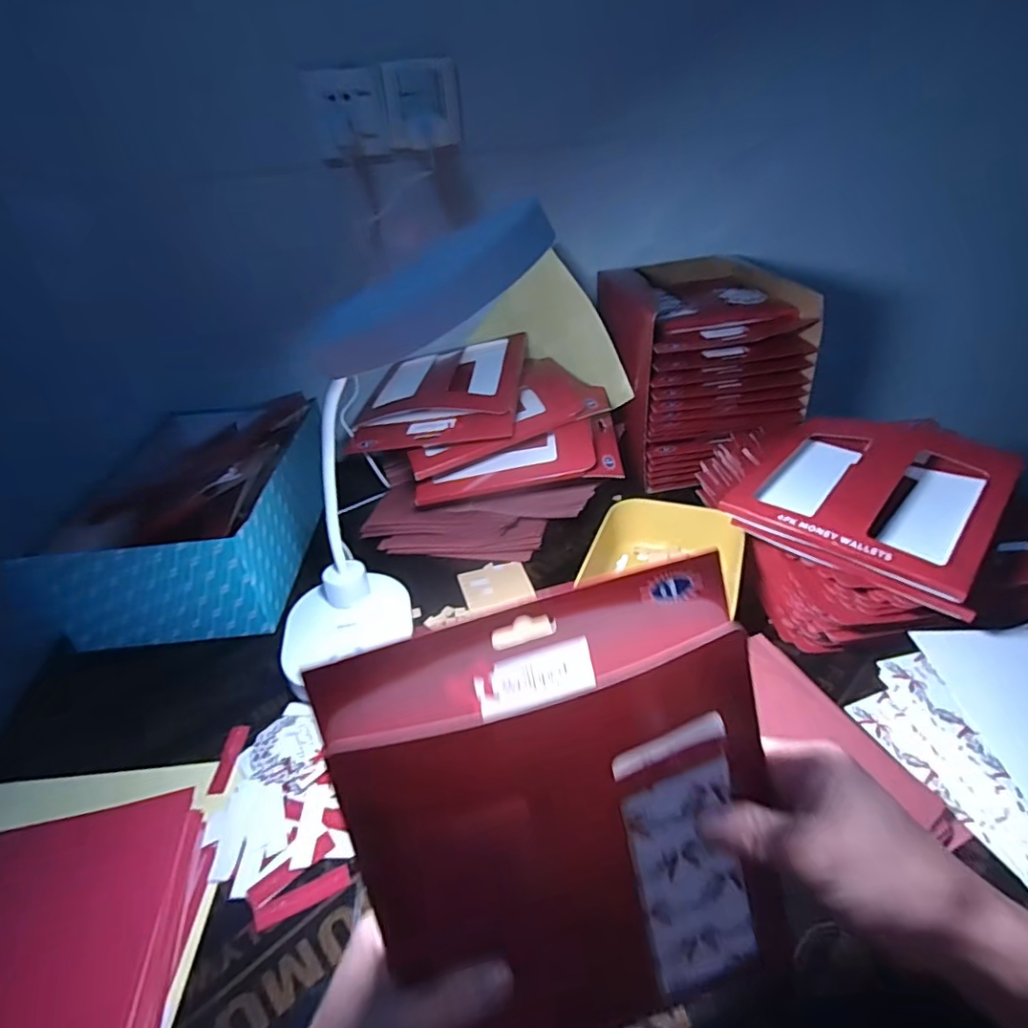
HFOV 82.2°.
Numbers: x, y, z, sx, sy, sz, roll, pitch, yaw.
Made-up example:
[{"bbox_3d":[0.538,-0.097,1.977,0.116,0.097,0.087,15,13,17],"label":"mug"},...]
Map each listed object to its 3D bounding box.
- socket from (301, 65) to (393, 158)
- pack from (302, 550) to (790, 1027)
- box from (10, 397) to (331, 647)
[{"bbox_3d":[-0.191,-0.462,0.681,0.083,0.083,0.021,-12,34,-11],"label":"socket"},{"bbox_3d":[0.032,0.159,0.283,0.187,0.241,0.027,-14,10,-6],"label":"pack"},{"bbox_3d":[-0.344,-0.005,0.670,0.202,0.114,0.305,-4,34,1],"label":"box"}]

